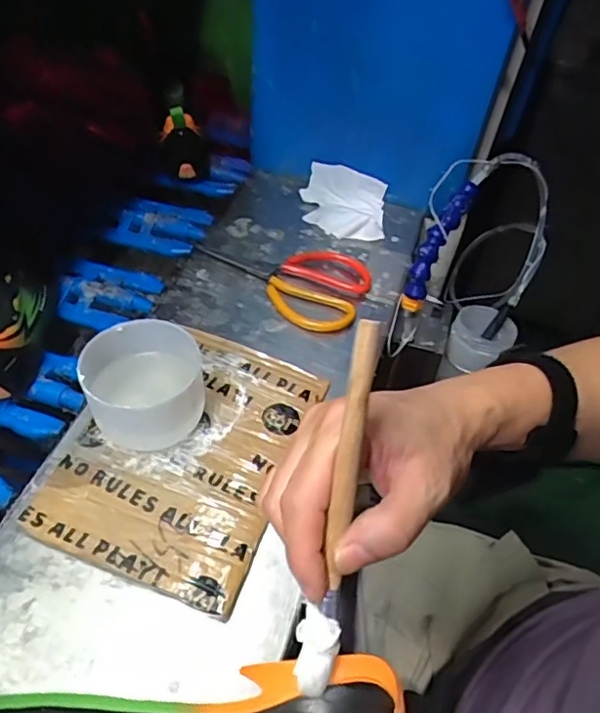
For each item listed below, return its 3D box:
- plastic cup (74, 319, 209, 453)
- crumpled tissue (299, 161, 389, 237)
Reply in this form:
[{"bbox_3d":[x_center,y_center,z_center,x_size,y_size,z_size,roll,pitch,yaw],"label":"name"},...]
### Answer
[{"bbox_3d":[-0.127,0.028,0.476,0.089,0.071,0.088,3,48,-4],"label":"plastic cup"},{"bbox_3d":[0.055,-0.198,0.724,0.104,0.032,0.111,9,48,2],"label":"crumpled tissue"}]

